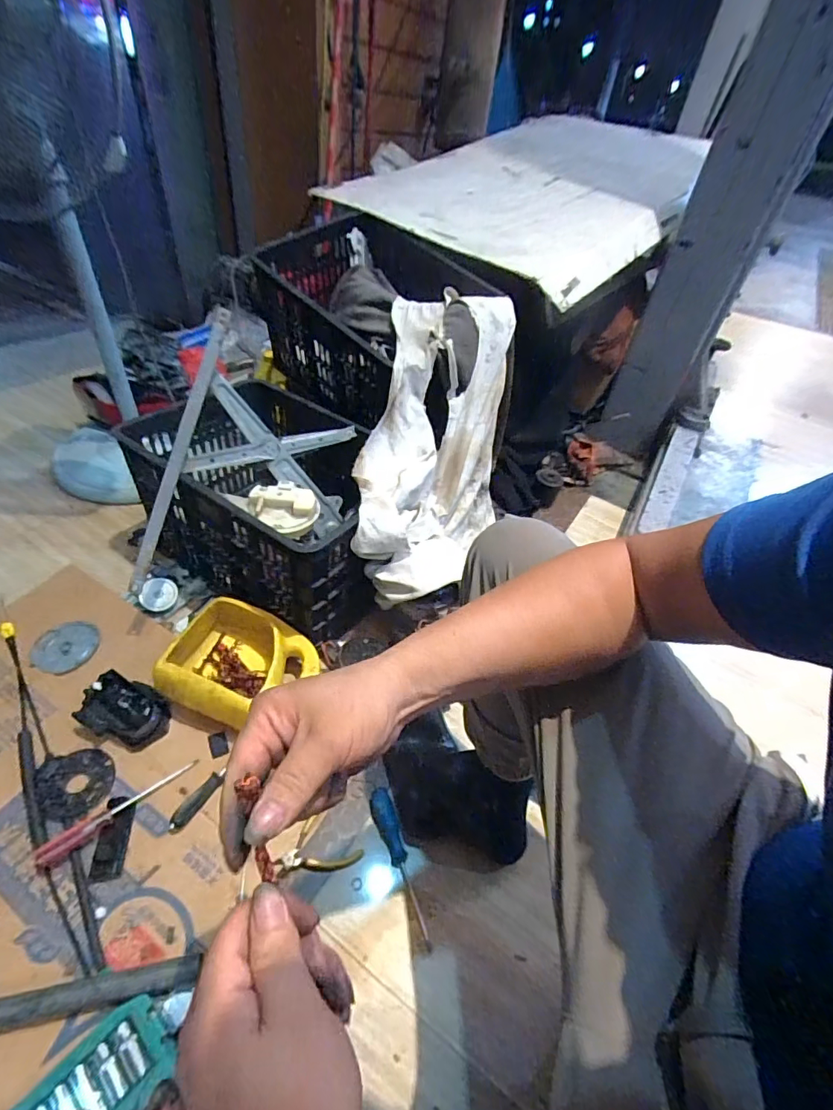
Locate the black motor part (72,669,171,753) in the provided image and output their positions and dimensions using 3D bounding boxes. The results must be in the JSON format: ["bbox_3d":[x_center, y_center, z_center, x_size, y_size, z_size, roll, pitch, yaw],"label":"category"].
[{"bbox_3d":[-0.434,0.233,0.709,0.122,0.062,0.080,18,47,11],"label":"black motor part"}]

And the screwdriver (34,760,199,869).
[{"bbox_3d":[-0.399,0.338,0.639,0.196,0.037,0.023,-29,55,-33],"label":"screwdriver"}]

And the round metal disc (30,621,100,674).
[{"bbox_3d":[-0.600,0.154,0.812,0.095,0.006,0.098,5,44,-4],"label":"round metal disc"}]

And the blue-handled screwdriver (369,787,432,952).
[{"bbox_3d":[-0.024,0.416,0.642,0.031,0.025,0.191,-11,47,-20],"label":"blue-handled screwdriver"}]

